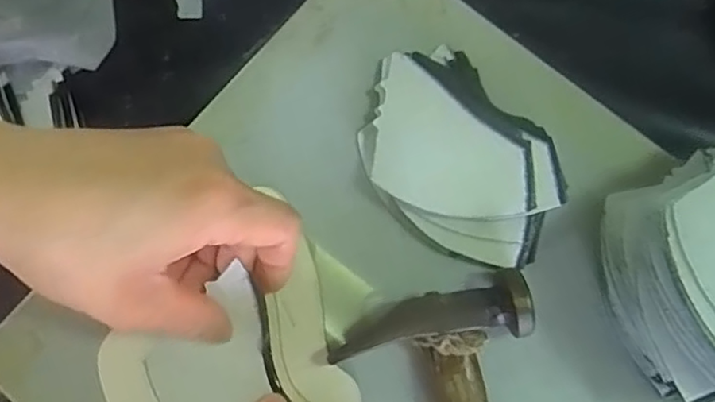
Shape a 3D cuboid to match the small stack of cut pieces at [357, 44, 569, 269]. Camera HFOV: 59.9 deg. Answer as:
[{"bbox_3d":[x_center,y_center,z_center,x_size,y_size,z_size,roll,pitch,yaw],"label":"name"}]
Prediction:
[{"bbox_3d":[0.047,-0.020,0.296,0.077,0.019,0.109,-40,80,-6],"label":"small stack of cut pieces"}]

